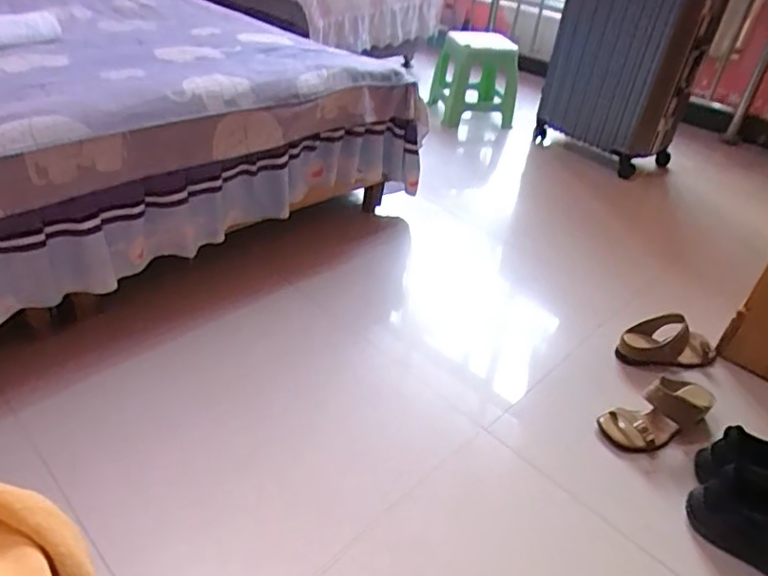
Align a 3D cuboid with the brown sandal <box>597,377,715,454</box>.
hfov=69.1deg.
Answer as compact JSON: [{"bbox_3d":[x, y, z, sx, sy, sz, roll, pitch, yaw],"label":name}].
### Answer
[{"bbox_3d":[0.516,0.222,1.038,0.215,0.080,0.095,-14,41,-26],"label":"brown sandal"}]

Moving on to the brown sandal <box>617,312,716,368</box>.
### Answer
[{"bbox_3d":[0.612,0.116,1.198,0.214,0.083,0.073,0,36,-8],"label":"brown sandal"}]

